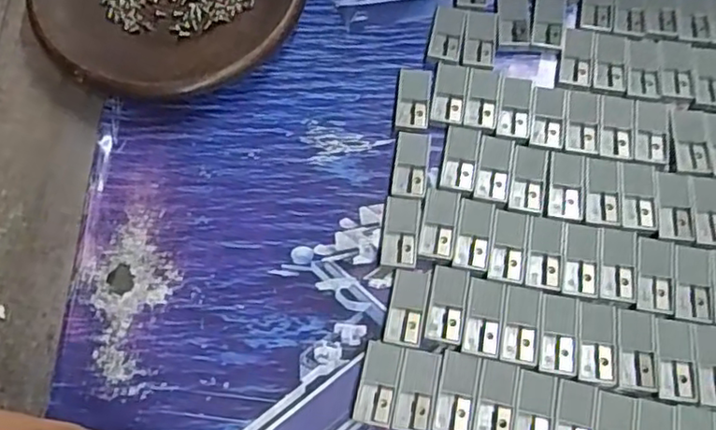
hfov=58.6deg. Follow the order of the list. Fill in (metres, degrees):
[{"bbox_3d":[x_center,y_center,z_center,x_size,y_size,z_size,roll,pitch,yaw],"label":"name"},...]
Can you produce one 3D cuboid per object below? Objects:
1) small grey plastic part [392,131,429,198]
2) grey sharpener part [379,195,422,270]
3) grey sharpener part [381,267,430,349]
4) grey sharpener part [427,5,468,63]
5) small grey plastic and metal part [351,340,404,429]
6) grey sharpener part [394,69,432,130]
[{"bbox_3d":[0.021,-0.020,0.252,0.013,0.004,0.028,6,70,4],"label":"small grey plastic part"},{"bbox_3d":[0.016,0.006,0.242,0.014,0.004,0.028,6,70,4],"label":"grey sharpener part"},{"bbox_3d":[0.018,0.034,0.232,0.013,0.004,0.028,11,70,5],"label":"grey sharpener part"},{"bbox_3d":[0.038,-0.078,0.272,0.014,0.004,0.028,11,70,5],"label":"grey sharpener part"},{"bbox_3d":[0.007,0.059,0.224,0.013,0.004,0.028,12,71,6],"label":"small grey plastic and metal part"},{"bbox_3d":[0.023,-0.048,0.262,0.013,0.004,0.028,5,70,3],"label":"grey sharpener part"}]

